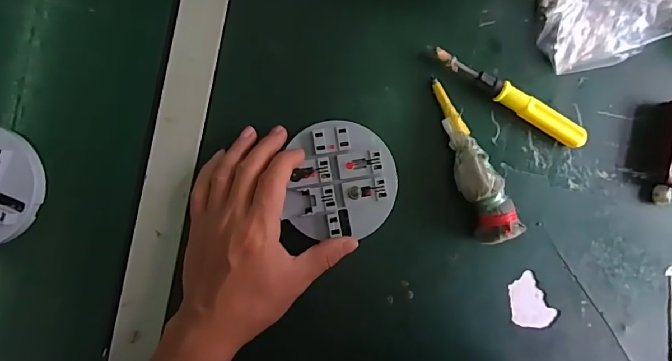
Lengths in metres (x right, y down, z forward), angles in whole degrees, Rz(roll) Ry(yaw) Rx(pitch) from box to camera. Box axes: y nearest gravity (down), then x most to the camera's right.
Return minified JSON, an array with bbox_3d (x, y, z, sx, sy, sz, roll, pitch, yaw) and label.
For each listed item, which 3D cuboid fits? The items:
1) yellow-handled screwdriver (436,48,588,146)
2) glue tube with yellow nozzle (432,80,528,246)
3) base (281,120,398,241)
[{"bbox_3d":[0.158,-0.074,0.390,0.157,0.020,0.019,29,88,-8],"label":"yellow-handled screwdriver"},{"bbox_3d":[0.118,-0.020,0.378,0.037,0.035,0.152,-21,91,-6],"label":"glue tube with yellow nozzle"},{"bbox_3d":[0.007,0.000,0.365,0.090,0.011,0.096,3,90,-4],"label":"base"}]

